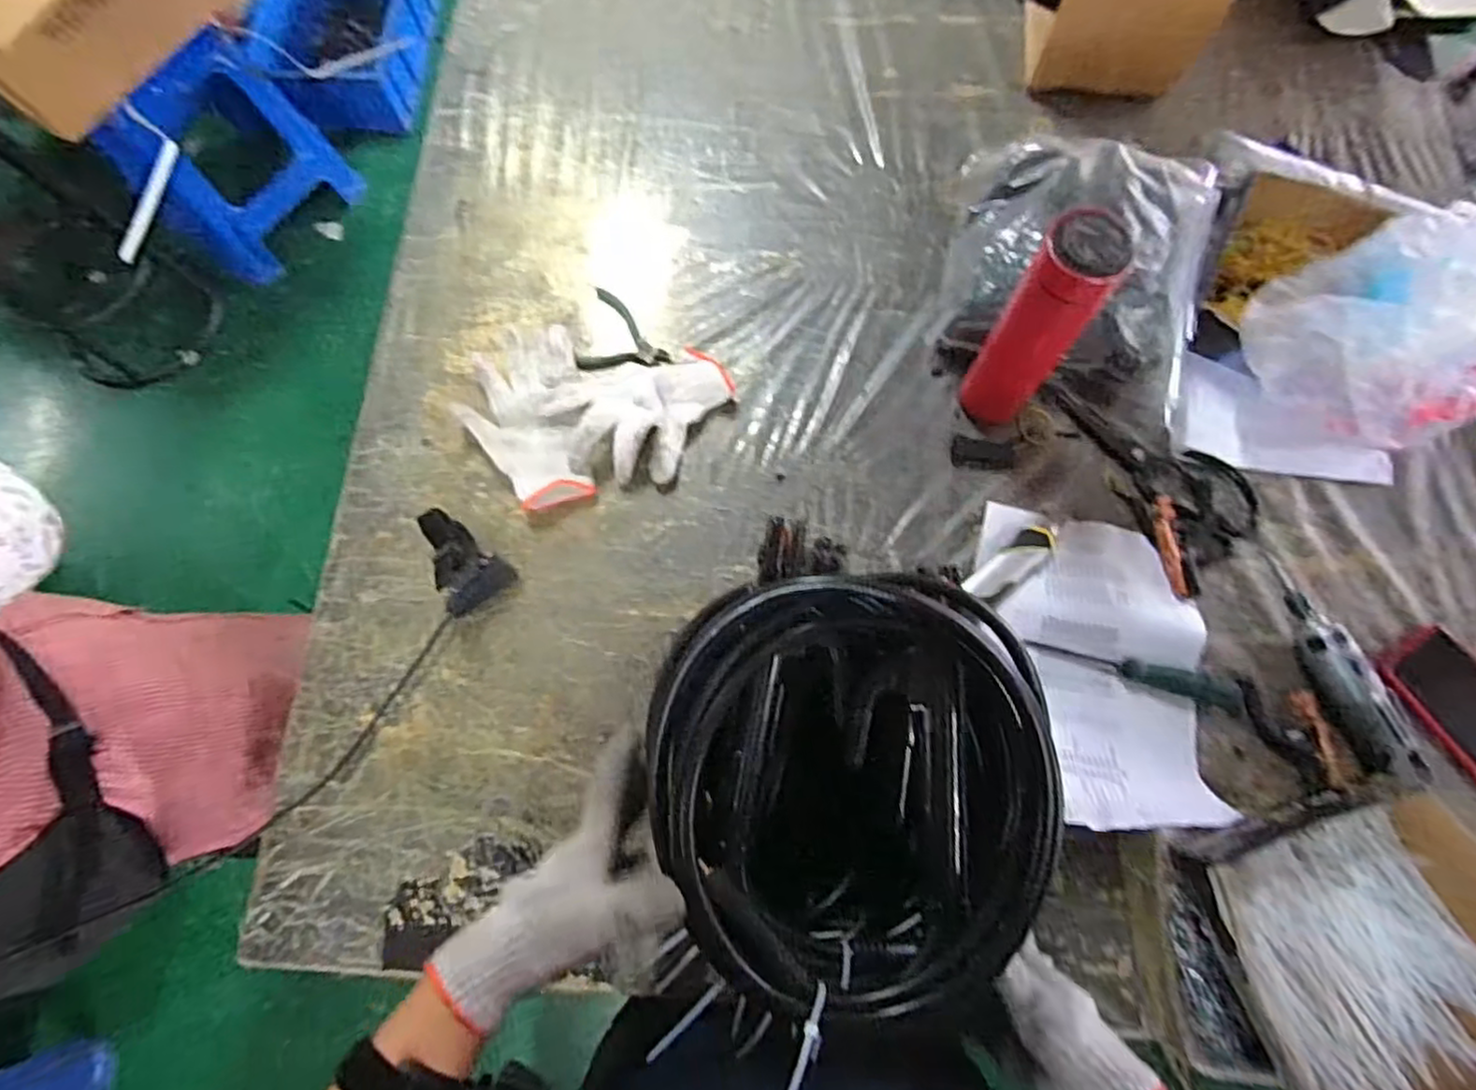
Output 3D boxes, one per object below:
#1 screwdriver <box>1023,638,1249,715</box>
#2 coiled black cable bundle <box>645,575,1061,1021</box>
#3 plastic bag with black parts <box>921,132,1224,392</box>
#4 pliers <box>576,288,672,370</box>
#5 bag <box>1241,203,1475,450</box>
[{"bbox_3d":[0.368,0.113,0.647,0.195,0.028,0.029,17,76,5],"label":"screwdriver"},{"bbox_3d":[0.060,0.138,0.384,0.206,0.072,0.227,-4,75,0],"label":"coiled black cable bundle"},{"bbox_3d":[0.346,-0.292,0.719,0.254,0.072,0.290,20,76,6],"label":"plastic bag with black parts"},{"bbox_3d":[-0.122,-0.237,0.756,0.098,0.008,0.099,0,75,1],"label":"pliers"},{"bbox_3d":[0.585,-0.186,0.618,0.176,0.122,0.191,-31,77,-7],"label":"bag"}]

